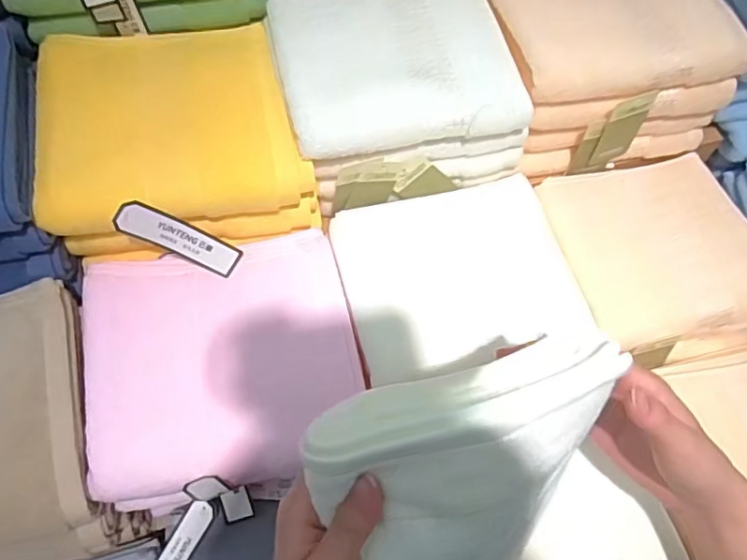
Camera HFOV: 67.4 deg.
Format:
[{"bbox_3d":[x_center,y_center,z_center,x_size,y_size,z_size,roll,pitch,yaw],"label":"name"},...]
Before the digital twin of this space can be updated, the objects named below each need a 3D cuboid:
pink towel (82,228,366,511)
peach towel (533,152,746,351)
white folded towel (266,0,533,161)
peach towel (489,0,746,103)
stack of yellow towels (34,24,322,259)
[{"bbox_3d":[-0.110,0.056,0.415,0.190,0.026,0.181,-11,64,-5],"label":"pink towel"},{"bbox_3d":[0.254,-0.032,0.492,0.185,0.030,0.160,-11,64,-5],"label":"peach towel"},{"bbox_3d":[0.018,-0.176,0.449,0.182,0.032,0.146,-12,64,-6],"label":"white folded towel"},{"bbox_3d":[0.198,-0.229,0.472,0.187,0.030,0.163,-9,63,-4],"label":"peach towel"},{"bbox_3d":[-0.159,-0.118,0.455,0.186,0.073,0.177,-14,64,-7],"label":"stack of yellow towels"}]

